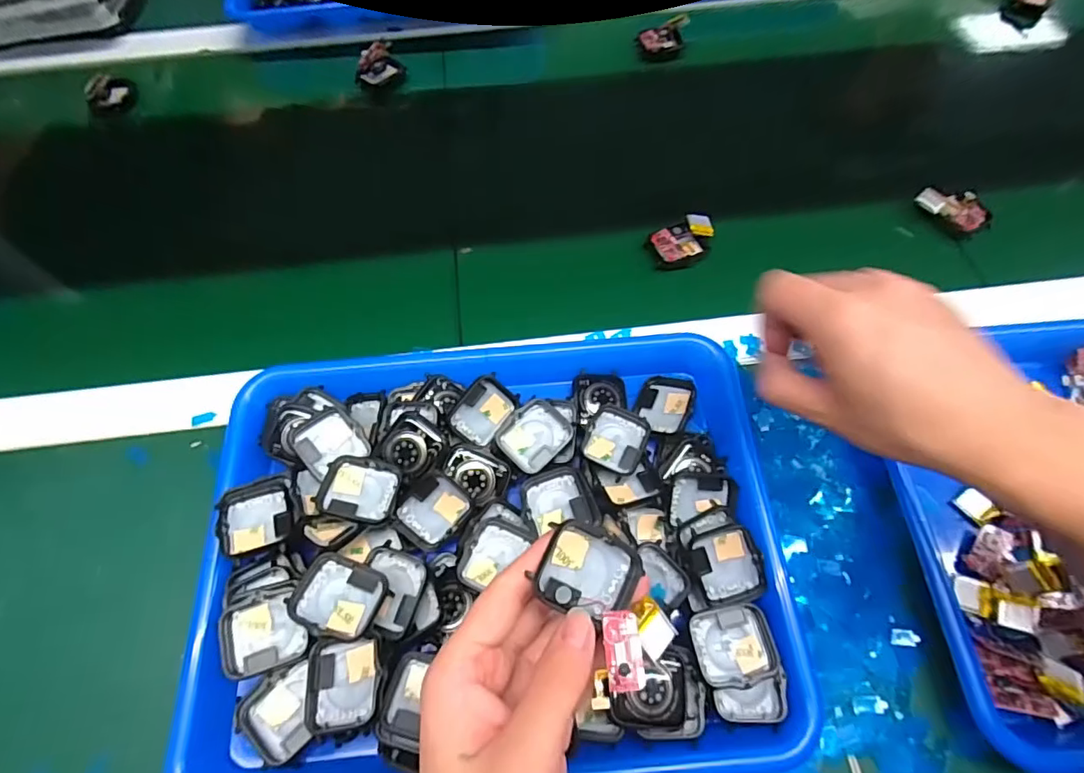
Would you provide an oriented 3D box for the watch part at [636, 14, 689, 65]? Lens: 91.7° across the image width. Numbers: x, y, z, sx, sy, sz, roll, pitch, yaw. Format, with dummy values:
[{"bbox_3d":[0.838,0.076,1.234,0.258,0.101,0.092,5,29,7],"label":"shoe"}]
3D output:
[{"bbox_3d":[0.126,-0.353,0.538,0.053,0.009,0.043,-12,79,5],"label":"watch part"}]

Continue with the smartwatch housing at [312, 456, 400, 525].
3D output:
[{"bbox_3d":[-0.106,0.060,0.308,0.043,0.011,0.036,9,67,6],"label":"smartwatch housing"}]

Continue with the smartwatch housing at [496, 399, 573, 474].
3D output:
[{"bbox_3d":[-0.005,0.030,0.335,0.036,0.012,0.042,40,72,17],"label":"smartwatch housing"}]

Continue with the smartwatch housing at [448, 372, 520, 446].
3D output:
[{"bbox_3d":[-0.039,0.015,0.342,0.043,0.007,0.033,-49,114,-11],"label":"smartwatch housing"}]

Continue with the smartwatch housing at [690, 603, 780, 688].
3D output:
[{"bbox_3d":[0.103,0.138,0.282,0.041,0.009,0.037,-10,66,-4],"label":"smartwatch housing"}]

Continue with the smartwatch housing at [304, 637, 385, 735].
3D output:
[{"bbox_3d":[-0.099,0.150,0.265,0.038,0.015,0.040,-1,66,2],"label":"smartwatch housing"}]

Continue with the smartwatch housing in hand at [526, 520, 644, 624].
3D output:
[{"bbox_3d":[0.021,0.081,0.235,0.043,0.011,0.035,26,75,-6],"label":"smartwatch housing in hand"}]

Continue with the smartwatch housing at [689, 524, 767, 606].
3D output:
[{"bbox_3d":[0.106,0.101,0.297,0.036,0.013,0.039,-13,66,-5],"label":"smartwatch housing"}]

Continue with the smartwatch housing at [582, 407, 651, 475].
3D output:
[{"bbox_3d":[0.047,0.035,0.337,0.037,0.008,0.041,22,68,11],"label":"smartwatch housing"}]

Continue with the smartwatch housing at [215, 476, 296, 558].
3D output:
[{"bbox_3d":[-0.166,0.074,0.306,0.039,0.013,0.047,-12,53,-23],"label":"smartwatch housing"}]

